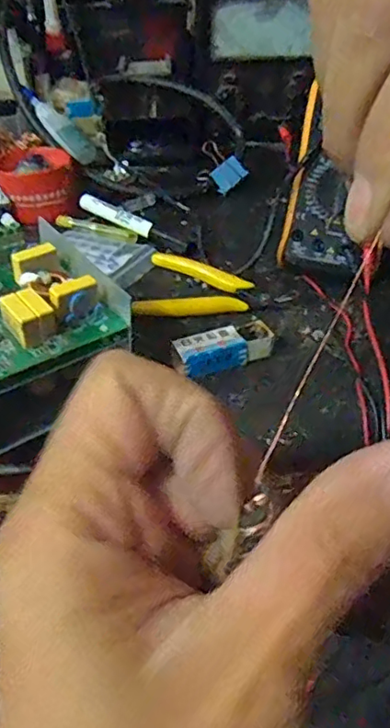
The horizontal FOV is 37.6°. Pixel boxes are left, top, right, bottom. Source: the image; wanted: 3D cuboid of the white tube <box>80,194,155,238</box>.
[{"bbox_3d":[-0.078,-0.144,0.548,0.095,0.012,0.015,30,48,30],"label":"white tube"}]

